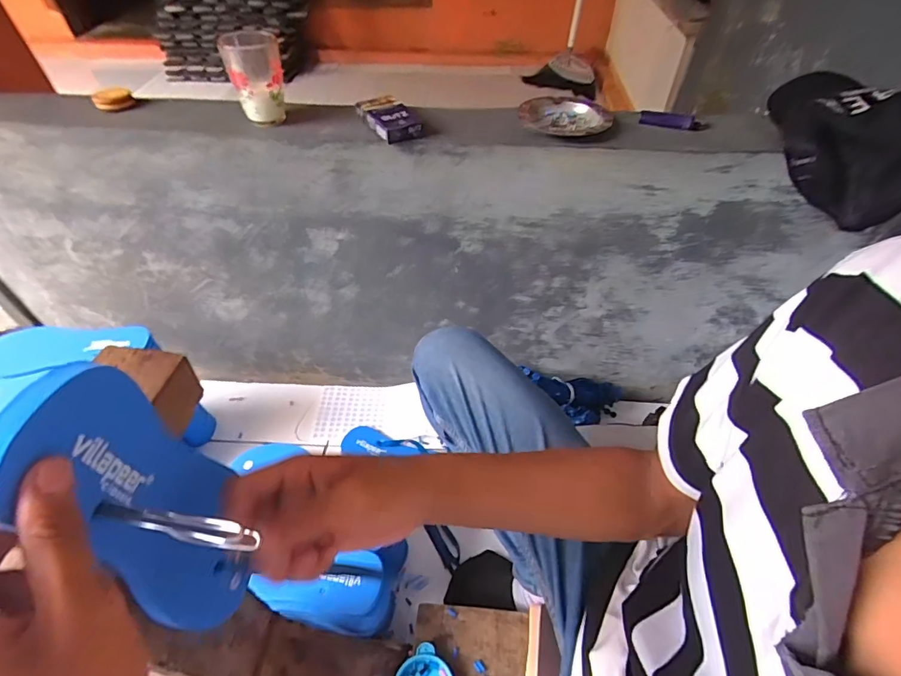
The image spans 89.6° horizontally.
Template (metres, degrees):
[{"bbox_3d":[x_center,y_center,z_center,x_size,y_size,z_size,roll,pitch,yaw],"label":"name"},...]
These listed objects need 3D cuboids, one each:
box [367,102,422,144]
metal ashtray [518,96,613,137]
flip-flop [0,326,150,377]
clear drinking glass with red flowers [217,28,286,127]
[{"bbox_3d":[-0.076,-0.279,0.586,0.054,0.021,0.076,-19,52,-16],"label":"box"},{"bbox_3d":[0.150,-0.286,0.594,0.112,0.025,0.098,-22,53,-18],"label":"metal ashtray"},{"bbox_3d":[-0.580,0.016,0.672,0.227,0.025,0.078,-9,50,-8],"label":"flip-flop"},{"bbox_3d":[-0.249,-0.337,0.589,0.065,0.093,0.073,-15,51,-13],"label":"clear drinking glass with red flowers"}]

